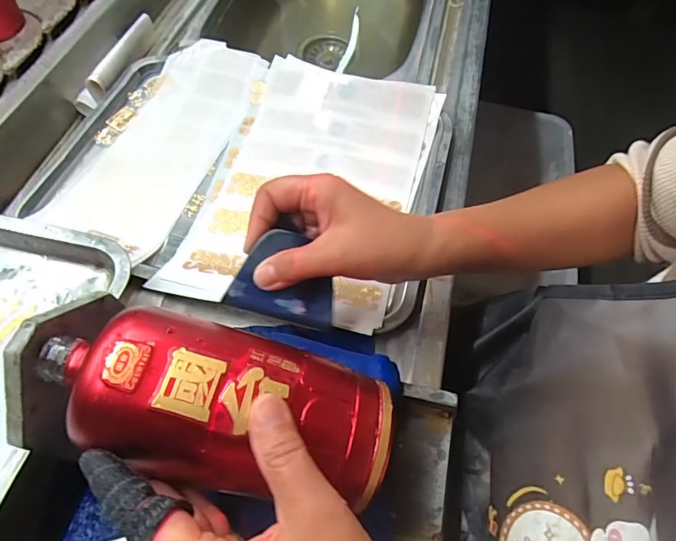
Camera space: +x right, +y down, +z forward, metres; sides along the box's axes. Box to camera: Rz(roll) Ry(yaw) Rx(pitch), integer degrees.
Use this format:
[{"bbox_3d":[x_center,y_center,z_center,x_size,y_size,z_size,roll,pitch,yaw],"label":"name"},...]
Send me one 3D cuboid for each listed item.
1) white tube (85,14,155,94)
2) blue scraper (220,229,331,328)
[{"bbox_3d":[-0.256,-0.261,0.527,0.020,0.022,0.137,15,60,5],"label":"white tube"},{"bbox_3d":[-0.033,0.005,0.298,0.071,0.006,0.058,18,94,-11],"label":"blue scraper"}]

